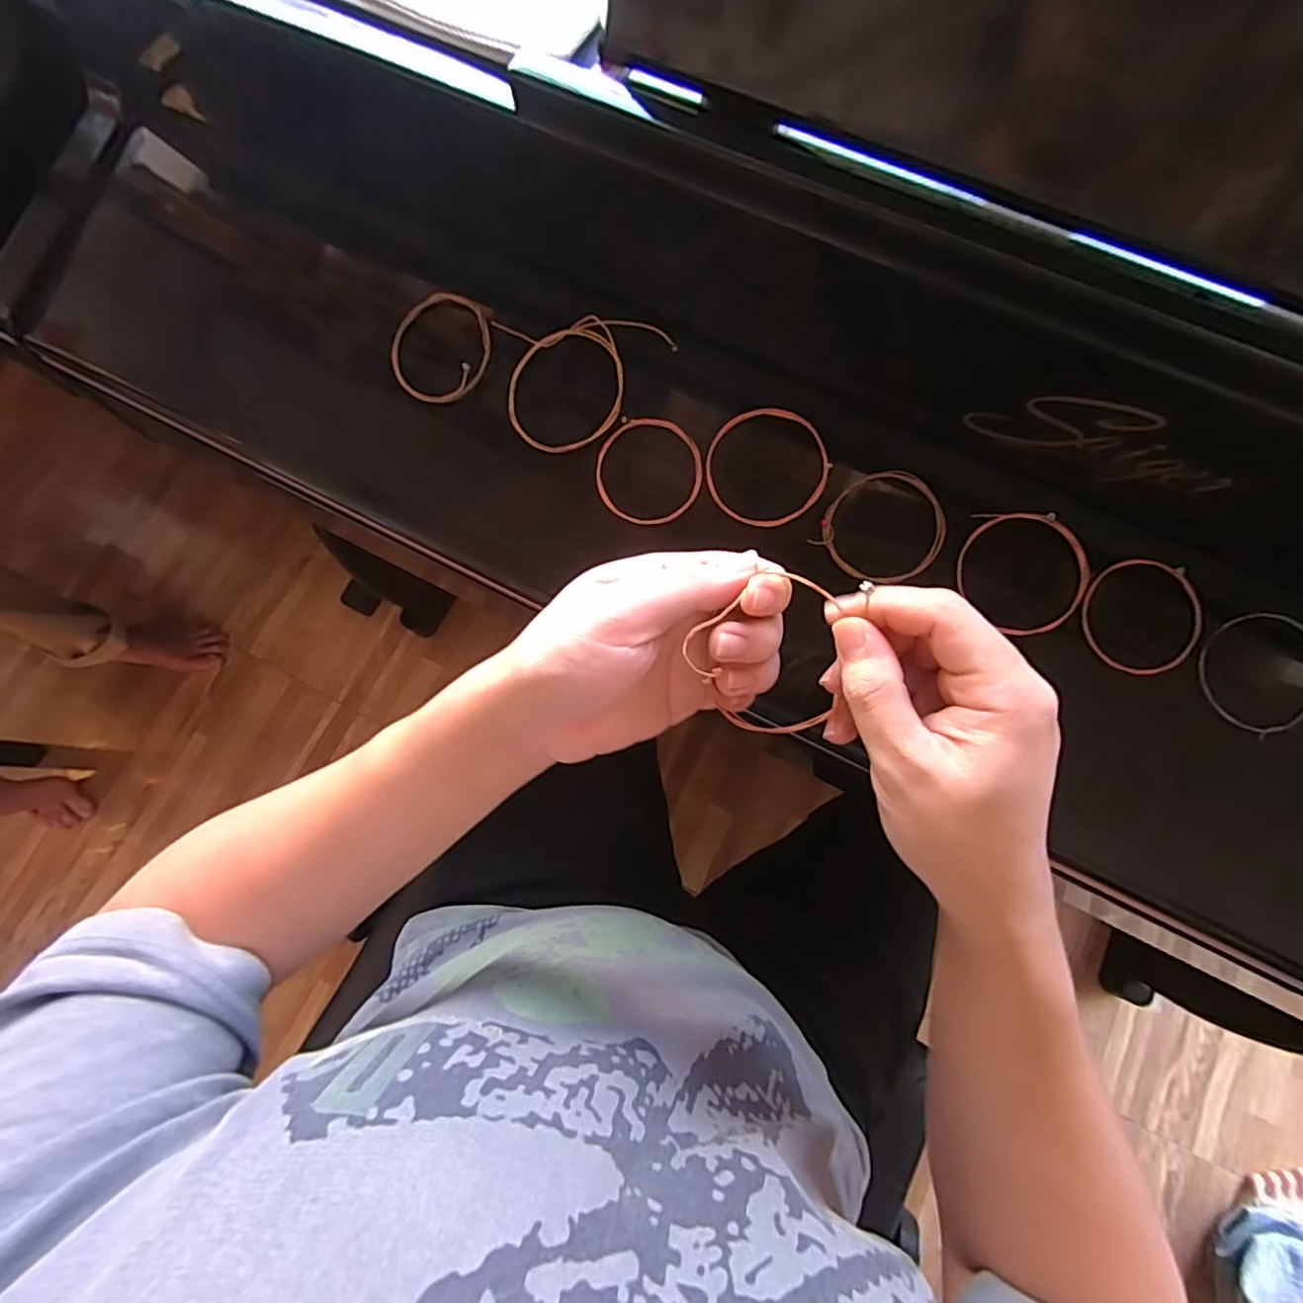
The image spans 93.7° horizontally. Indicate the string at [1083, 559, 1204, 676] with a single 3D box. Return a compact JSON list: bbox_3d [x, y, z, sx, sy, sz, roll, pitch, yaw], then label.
[{"bbox_3d":[0.270,-0.019,0.336,0.059,0.007,0.063,5,88,7],"label":"string"}]

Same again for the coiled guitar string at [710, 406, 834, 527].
[{"bbox_3d":[0.068,-0.108,0.361,0.071,0.008,0.069,0,88,7],"label":"coiled guitar string"}]

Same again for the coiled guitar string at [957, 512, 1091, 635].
[{"bbox_3d":[0.208,-0.044,0.342,0.070,0.013,0.068,0,76,1],"label":"coiled guitar string"}]

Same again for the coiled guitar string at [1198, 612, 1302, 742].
[{"bbox_3d":[0.329,0.012,0.331,0.062,0.011,0.064,-25,82,5],"label":"coiled guitar string"}]

